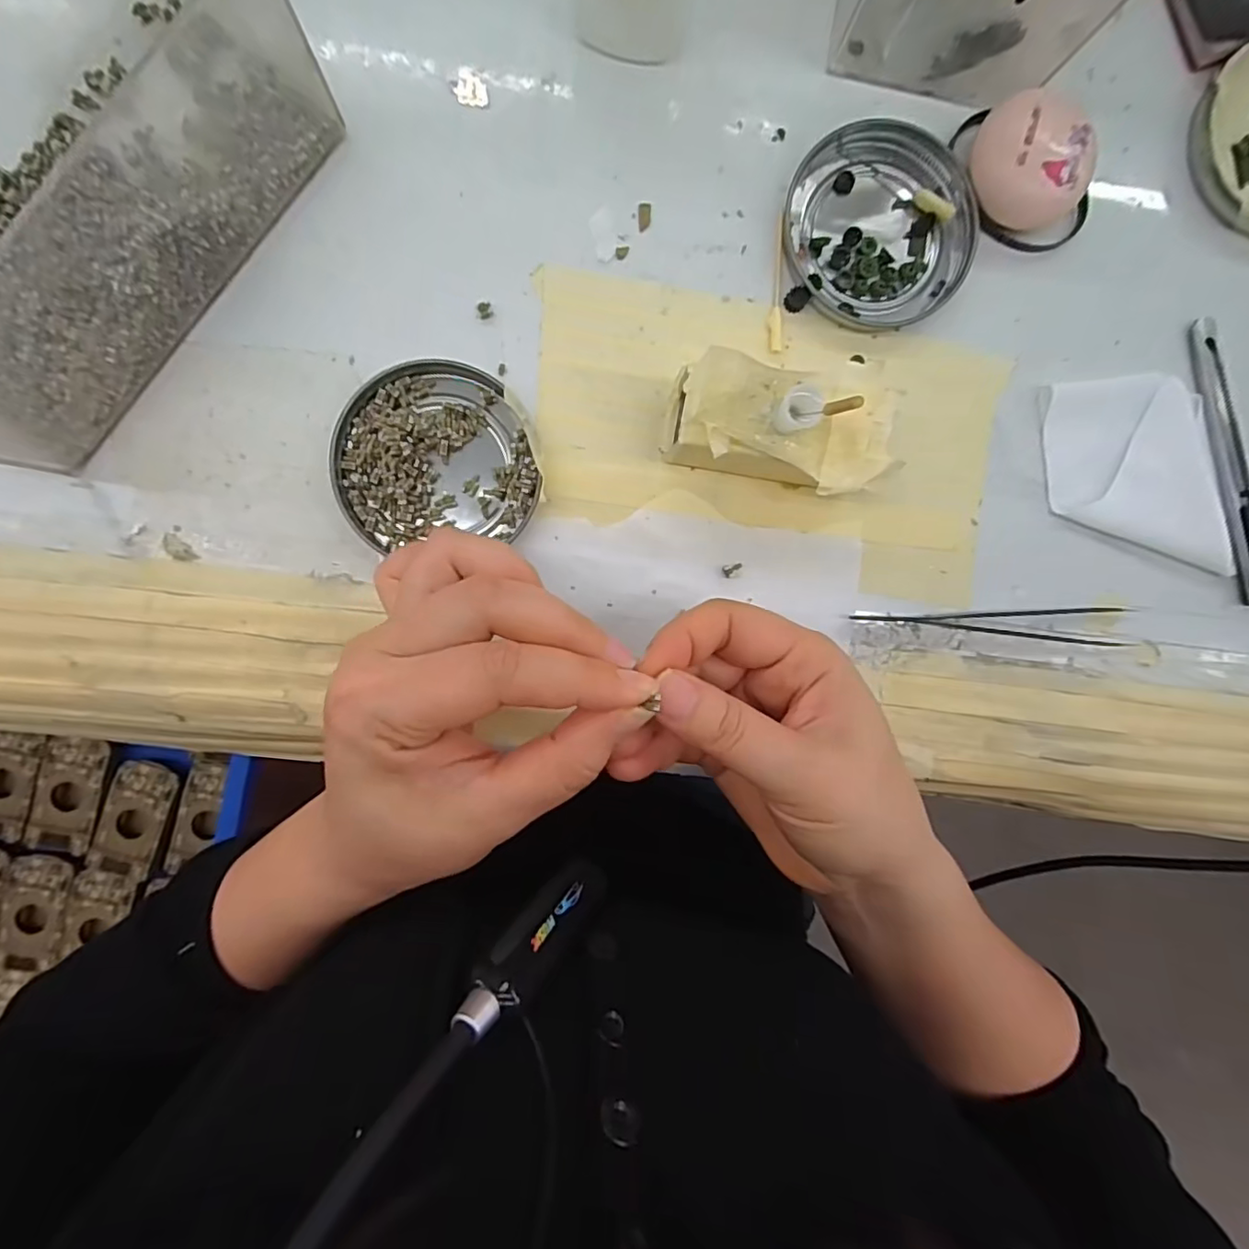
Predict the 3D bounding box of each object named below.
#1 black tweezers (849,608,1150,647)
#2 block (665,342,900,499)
[{"bbox_3d":[0.165,0.000,0.261,0.131,0.006,0.016,2,93,-4],"label":"black tweezers"},{"bbox_3d":[0.058,-0.073,0.228,0.082,0.044,0.041,6,92,-4],"label":"block"}]

